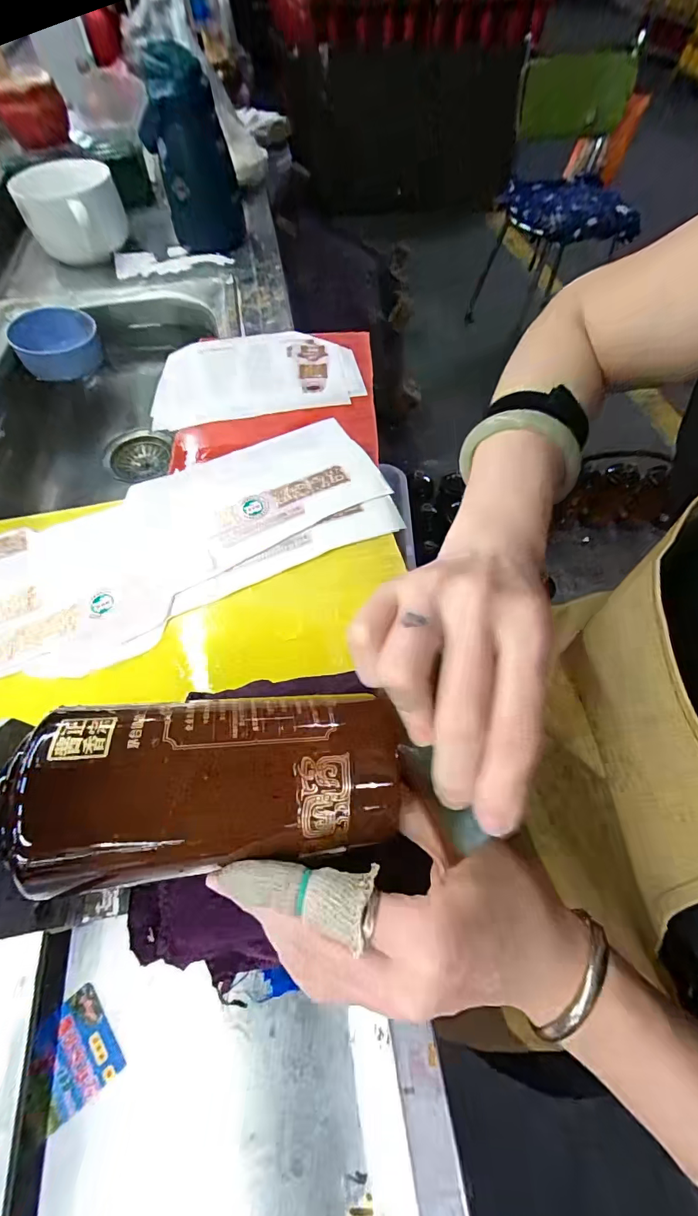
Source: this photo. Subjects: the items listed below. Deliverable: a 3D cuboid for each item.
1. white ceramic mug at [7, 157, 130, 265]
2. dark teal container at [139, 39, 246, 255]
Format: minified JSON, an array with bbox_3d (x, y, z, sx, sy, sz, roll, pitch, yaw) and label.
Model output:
[{"bbox_3d":[-0.410,-0.603,0.666,0.124,0.091,0.118,16,61,11],"label":"white ceramic mug"},{"bbox_3d":[-0.227,-0.648,0.632,0.118,0.187,0.090,-7,59,-3],"label":"dark teal container"}]

